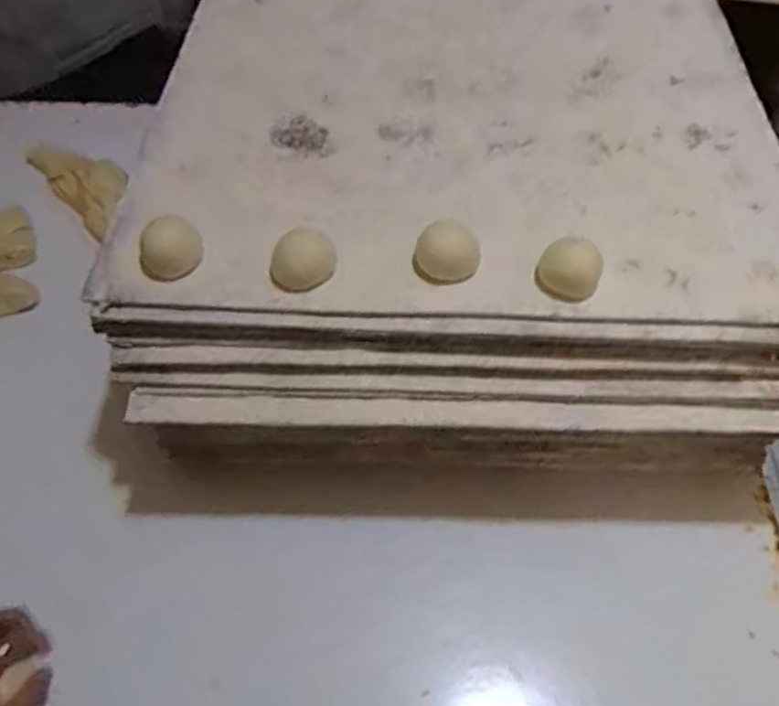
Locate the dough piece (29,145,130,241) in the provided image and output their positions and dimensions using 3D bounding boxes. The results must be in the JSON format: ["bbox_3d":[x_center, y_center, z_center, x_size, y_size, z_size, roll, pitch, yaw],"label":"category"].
[{"bbox_3d":[-0.414,-0.233,0.933,0.082,0.040,0.188,-37,62,-24],"label":"dough piece"}]

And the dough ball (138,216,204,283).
[{"bbox_3d":[-0.171,-0.081,0.540,0.047,0.027,0.049,0,54,-1],"label":"dough ball"}]

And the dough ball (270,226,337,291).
[{"bbox_3d":[-0.066,-0.072,0.531,0.049,0.025,0.042,-6,54,-5],"label":"dough ball"}]

